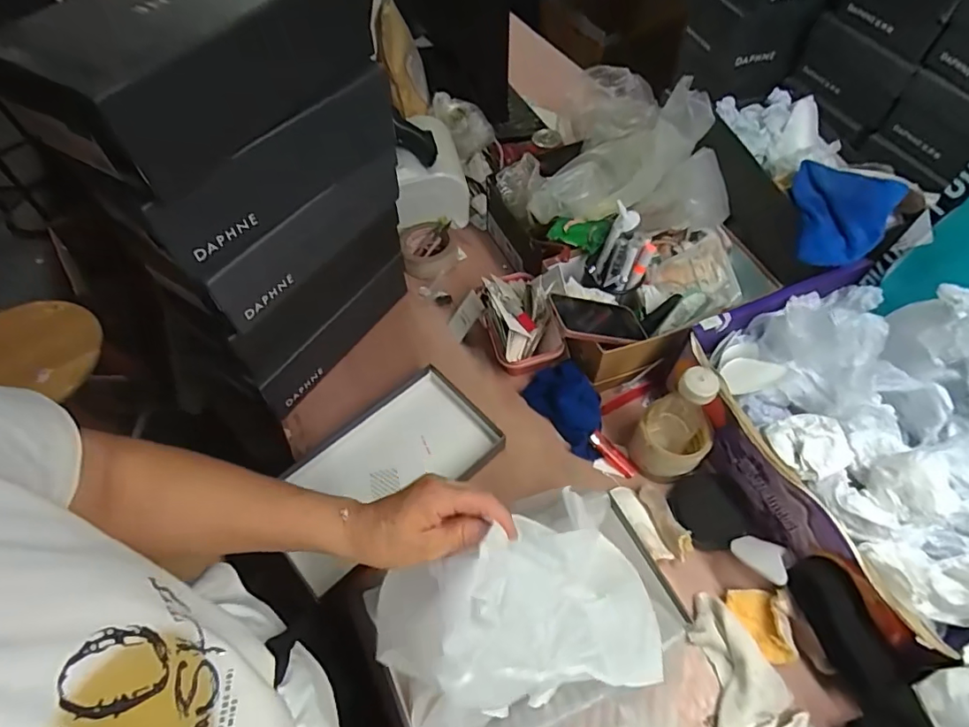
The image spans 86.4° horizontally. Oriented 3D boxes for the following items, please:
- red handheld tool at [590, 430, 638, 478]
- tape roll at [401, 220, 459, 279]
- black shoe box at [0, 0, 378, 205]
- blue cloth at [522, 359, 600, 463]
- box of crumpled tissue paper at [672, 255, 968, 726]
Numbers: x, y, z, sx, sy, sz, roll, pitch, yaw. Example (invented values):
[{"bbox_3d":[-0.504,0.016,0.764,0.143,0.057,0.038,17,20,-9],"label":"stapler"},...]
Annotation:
[{"bbox_3d":[0.173,0.122,0.696,0.076,0.014,0.020,44,66,1],"label":"red handheld tool"},{"bbox_3d":[-0.094,-0.196,0.901,0.097,0.041,0.103,-11,58,-5],"label":"tape roll"},{"bbox_3d":[-0.234,-0.304,0.484,0.154,0.104,0.347,26,62,17],"label":"black shoe box"},{"bbox_3d":[0.120,0.058,0.721,0.070,0.058,0.146,-36,63,-19],"label":"blue cloth"},{"bbox_3d":[0.460,0.100,0.560,0.294,0.196,0.468,-18,59,-10],"label":"box of crumpled tissue paper"}]

